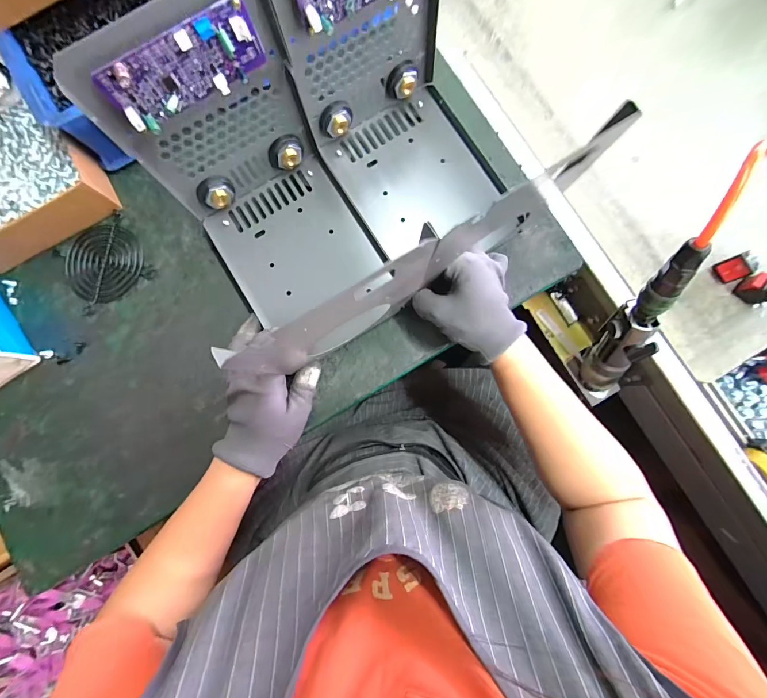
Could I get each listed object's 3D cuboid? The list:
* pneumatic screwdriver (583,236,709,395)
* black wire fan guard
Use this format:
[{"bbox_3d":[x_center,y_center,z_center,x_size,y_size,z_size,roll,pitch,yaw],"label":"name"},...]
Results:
[{"bbox_3d":[0.253,-0.021,0.371,0.034,0.222,0.052,-13,56,-1],"label":"pneumatic screwdriver"},{"bbox_3d":[-0.321,-0.098,0.417,0.090,0.004,0.088,-33,84,-3],"label":"black wire fan guard"}]

